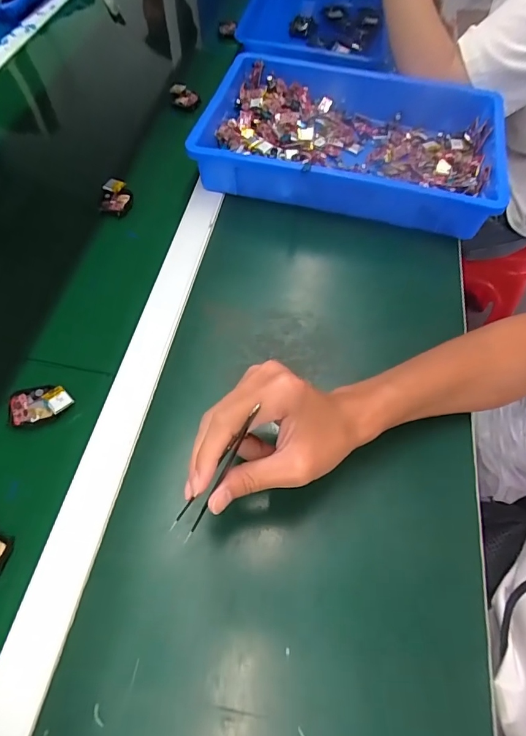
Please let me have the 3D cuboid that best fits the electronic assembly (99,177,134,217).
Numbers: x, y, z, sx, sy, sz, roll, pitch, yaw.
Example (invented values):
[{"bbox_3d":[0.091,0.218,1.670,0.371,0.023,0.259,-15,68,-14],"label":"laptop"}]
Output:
[{"bbox_3d":[-0.187,-0.217,0.542,0.041,0.021,0.047,-14,62,-10],"label":"electronic assembly"}]

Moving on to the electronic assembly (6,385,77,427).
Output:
[{"bbox_3d":[-0.204,0.032,0.398,0.056,0.015,0.039,-8,61,-7],"label":"electronic assembly"}]

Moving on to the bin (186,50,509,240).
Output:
[{"bbox_3d":[0.111,-0.310,0.574,0.382,0.063,0.265,16,61,6],"label":"bin"}]

